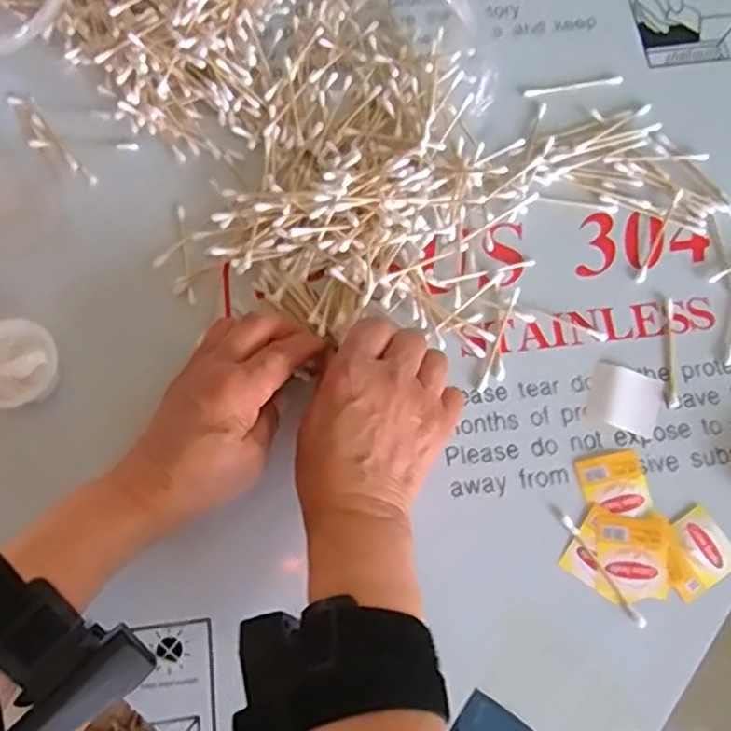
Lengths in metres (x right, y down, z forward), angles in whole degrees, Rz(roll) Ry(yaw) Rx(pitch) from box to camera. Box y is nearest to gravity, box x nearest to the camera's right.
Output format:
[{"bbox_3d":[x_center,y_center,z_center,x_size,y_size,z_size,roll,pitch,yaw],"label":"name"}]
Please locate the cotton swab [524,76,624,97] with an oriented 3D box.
[{"bbox_3d":[0.153,-0.204,0.481,0.074,0.004,0.007,-10,73,-5],"label":"cotton swab"}]

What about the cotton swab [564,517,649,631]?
[{"bbox_3d":[0.137,0.118,0.379,0.006,0.004,0.071,-32,76,-11],"label":"cotton swab"}]

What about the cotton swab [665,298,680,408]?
[{"bbox_3d":[0.195,-0.009,0.420,0.007,0.004,0.072,6,73,0],"label":"cotton swab"}]

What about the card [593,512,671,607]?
[{"bbox_3d":[0.155,0.114,0.382,0.040,0.004,0.046,10,73,1],"label":"card"}]

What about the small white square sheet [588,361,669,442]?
[{"bbox_3d":[0.164,0.021,0.413,0.045,0.004,0.037,23,73,5],"label":"small white square sheet"}]

